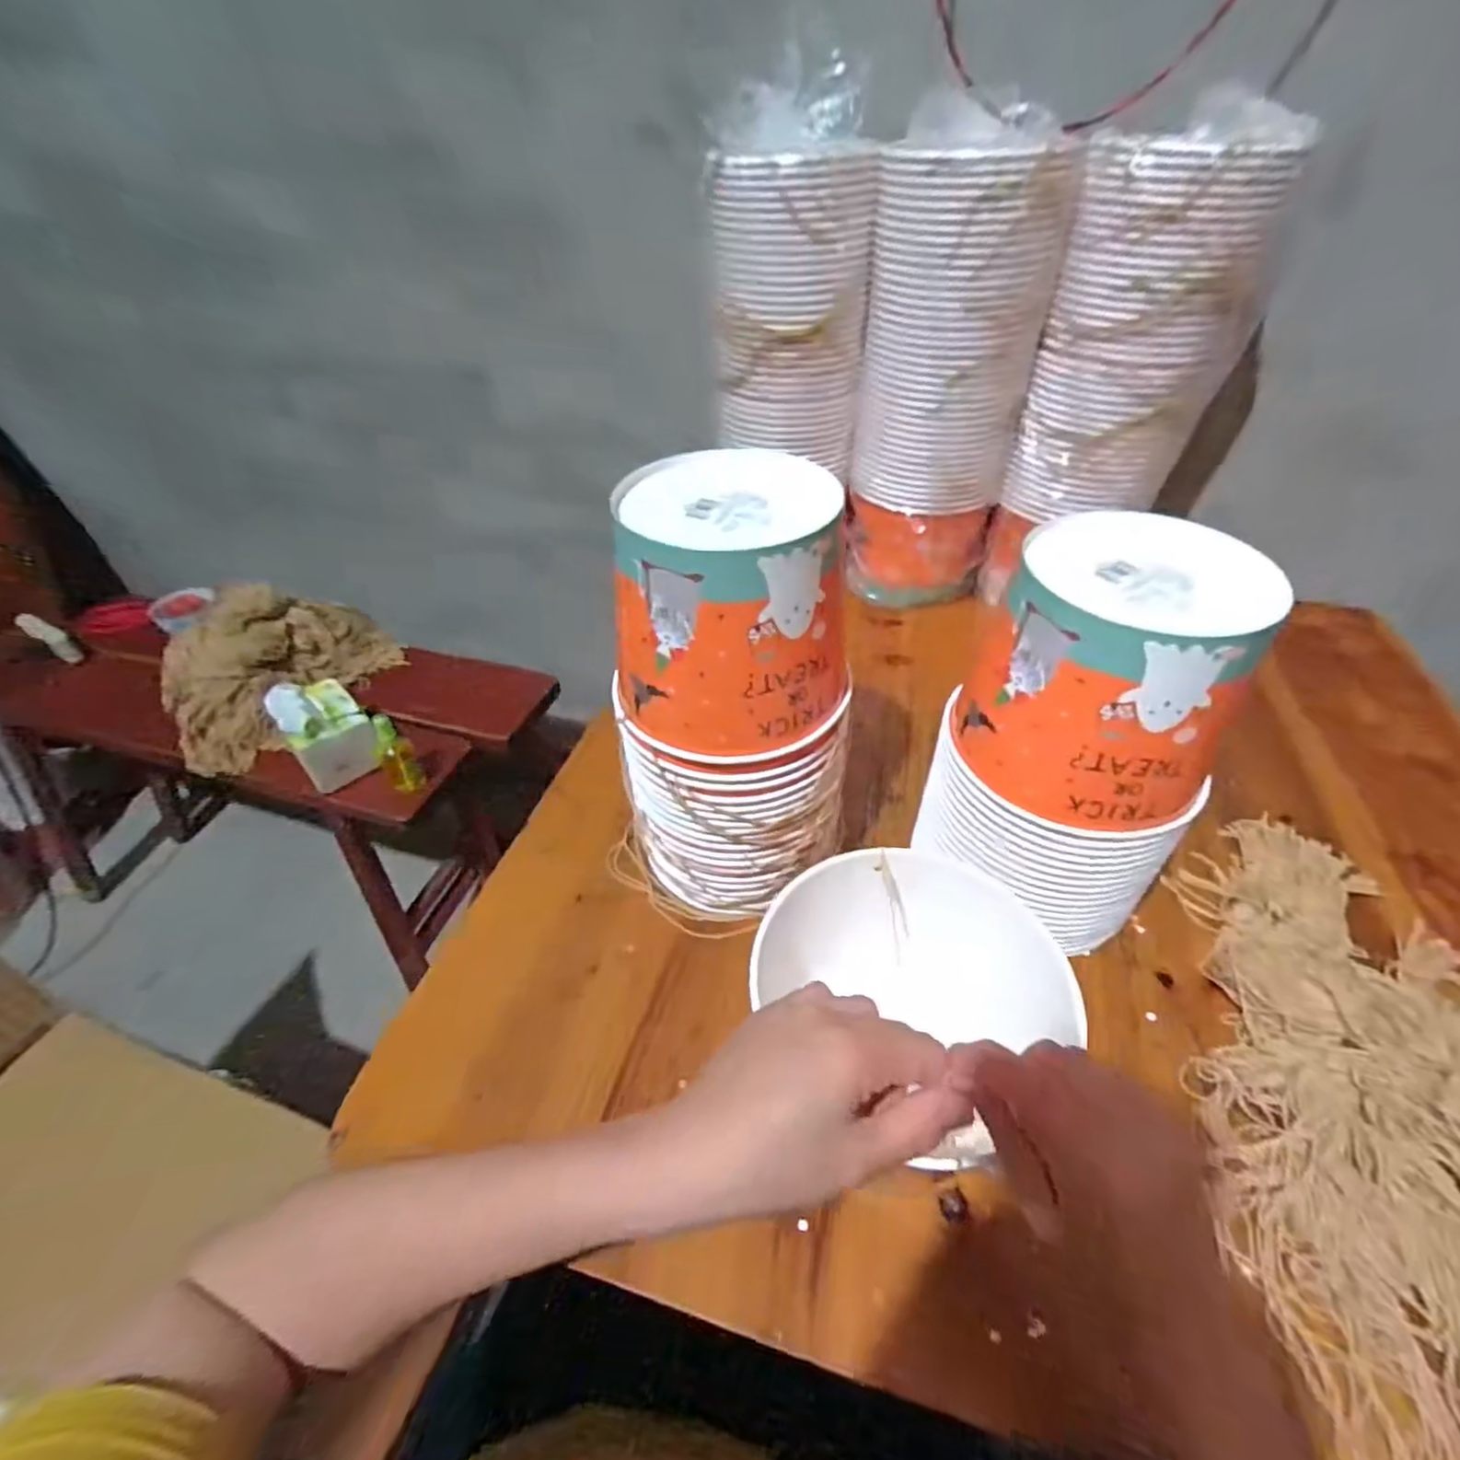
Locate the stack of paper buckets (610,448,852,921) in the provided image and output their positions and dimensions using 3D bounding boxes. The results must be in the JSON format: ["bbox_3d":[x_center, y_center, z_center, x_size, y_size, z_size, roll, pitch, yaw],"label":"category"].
[{"bbox_3d":[0.006,-0.014,0.469,0.147,0.298,0.139,1,43,3],"label":"stack of paper buckets"}]

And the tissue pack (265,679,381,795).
[{"bbox_3d":[-0.554,-0.002,0.916,0.104,0.081,0.160,-33,51,-30],"label":"tissue pack"}]

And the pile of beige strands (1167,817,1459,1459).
[{"bbox_3d":[0.423,0.206,0.406,0.248,0.044,0.378,8,43,10],"label":"pile of beige strands"}]

